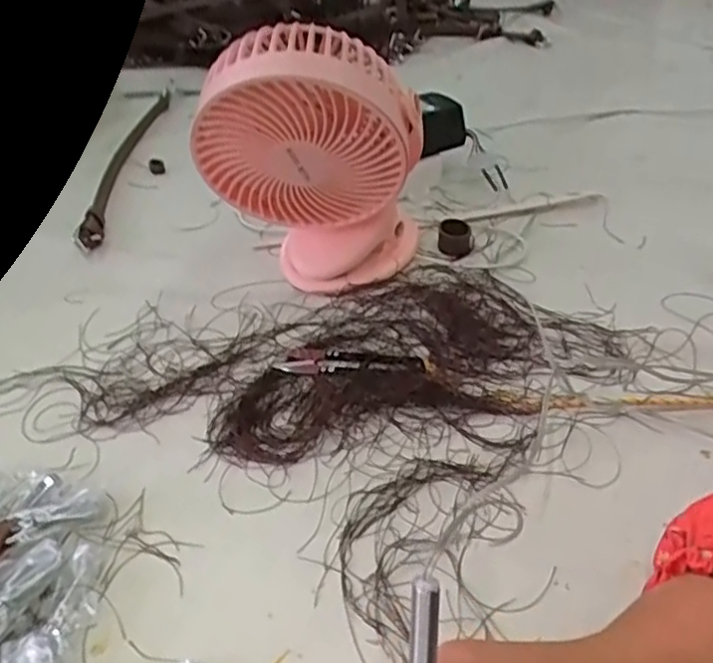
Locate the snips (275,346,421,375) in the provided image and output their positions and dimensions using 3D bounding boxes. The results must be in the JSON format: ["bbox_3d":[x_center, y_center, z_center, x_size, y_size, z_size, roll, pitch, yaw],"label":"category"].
[{"bbox_3d":[-0.004,0.019,0.457,0.096,0.006,0.024,5,42,8],"label":"snips"}]

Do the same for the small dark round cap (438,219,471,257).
[{"bbox_3d":[0.078,-0.075,0.545,0.025,0.020,0.023,3,42,7],"label":"small dark round cap"}]

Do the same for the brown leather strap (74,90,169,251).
[{"bbox_3d":[-0.224,-0.165,0.662,0.029,0.019,0.295,-1,41,1],"label":"brown leather strap"}]

